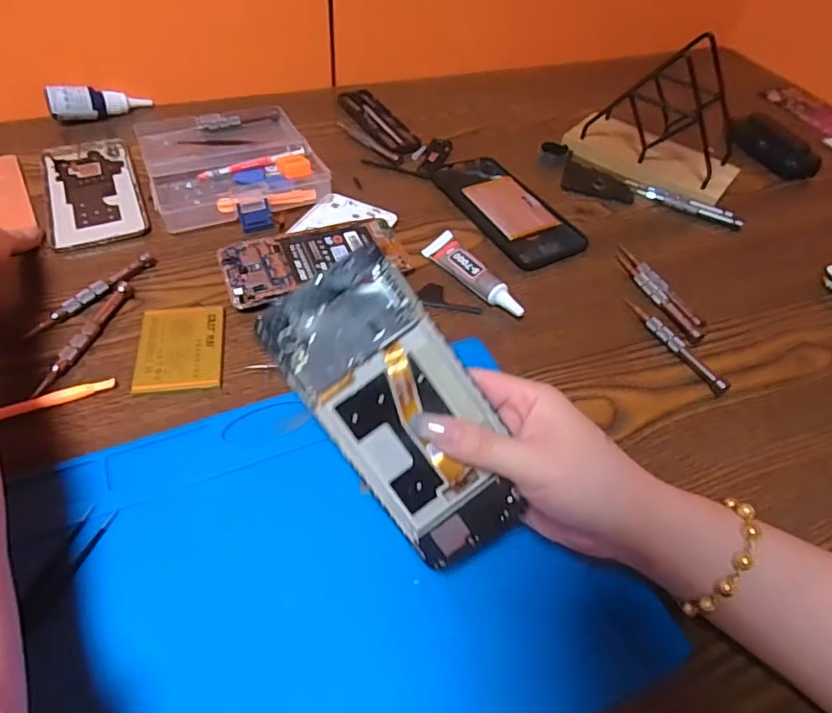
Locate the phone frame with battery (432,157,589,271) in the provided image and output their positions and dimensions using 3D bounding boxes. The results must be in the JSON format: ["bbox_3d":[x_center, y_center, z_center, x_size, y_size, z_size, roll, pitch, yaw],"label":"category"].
[{"bbox_3d":[0.083,-0.141,0.516,0.074,0.009,0.159,-22,56,-23],"label":"phone frame with battery"}]

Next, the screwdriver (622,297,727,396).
[{"bbox_3d":[0.194,-0.011,0.414,0.011,0.010,0.102,-18,54,-20],"label":"screwdriver"}]

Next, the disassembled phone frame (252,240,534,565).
[{"bbox_3d":[-0.005,0.026,0.262,0.069,0.005,0.150,-35,98,-5],"label":"disassembled phone frame"}]

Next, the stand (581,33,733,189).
[{"bbox_3d":[0.257,-0.250,0.551,0.137,0.117,0.075,35,55,21],"label":"stand"}]

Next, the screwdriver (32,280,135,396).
[{"bbox_3d":[-0.228,-0.015,0.377,0.012,0.008,0.104,12,50,4],"label":"screwdriver"}]

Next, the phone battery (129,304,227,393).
[{"bbox_3d":[-0.162,-0.007,0.380,0.055,0.007,0.075,-5,51,-10],"label":"phone battery"}]

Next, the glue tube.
[{"bbox_3d":[0.044,-0.064,0.440,0.026,0.018,0.105,-23,56,-23],"label":"glue tube"}]

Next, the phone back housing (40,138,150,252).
[{"bbox_3d":[-0.289,-0.150,0.487,0.074,0.007,0.155,-18,54,-20],"label":"phone back housing"}]

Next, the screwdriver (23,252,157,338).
[{"bbox_3d":[-0.237,-0.048,0.404,0.011,0.011,0.103,30,53,18],"label":"screwdriver"}]

